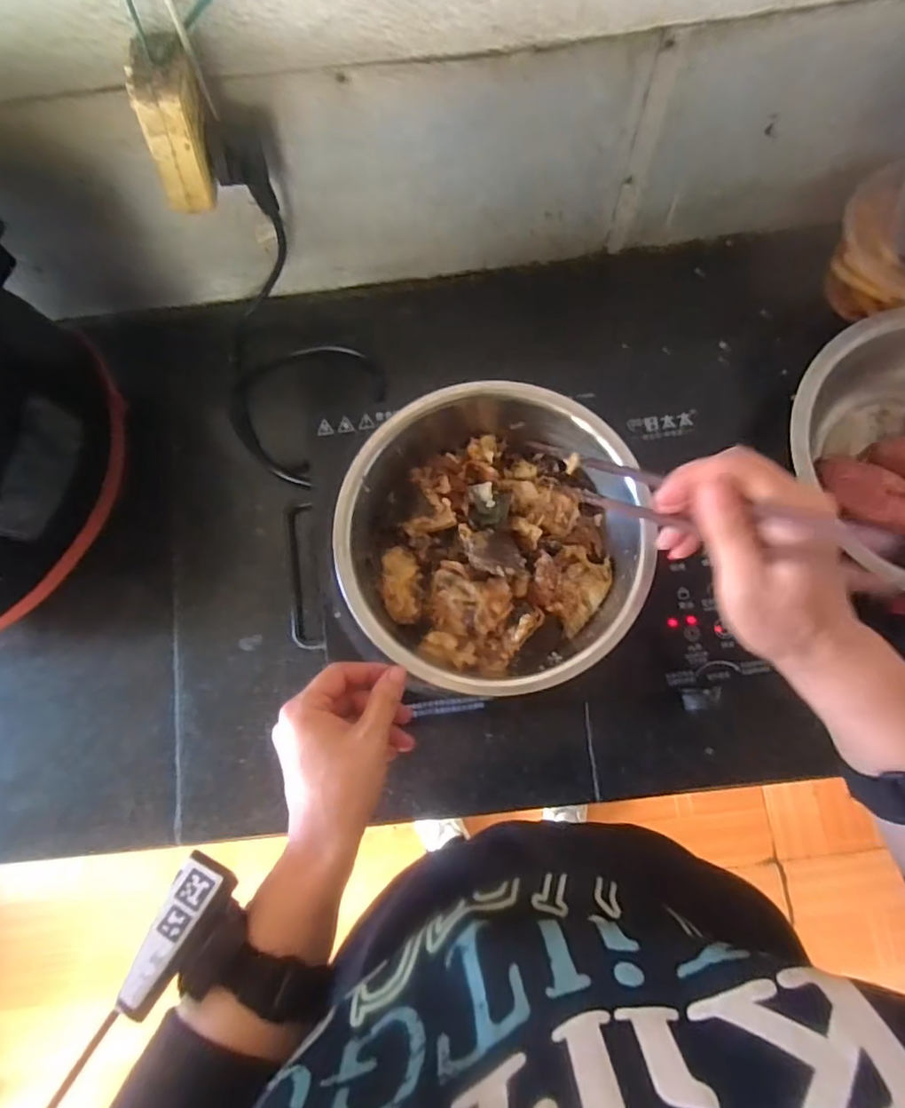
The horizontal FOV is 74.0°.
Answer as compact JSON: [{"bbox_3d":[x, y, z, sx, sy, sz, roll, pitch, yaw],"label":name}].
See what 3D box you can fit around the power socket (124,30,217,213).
[{"bbox_3d":[-0.185,-0.288,0.406,0.038,0.084,0.052,-2,76,1],"label":"power socket"}]

